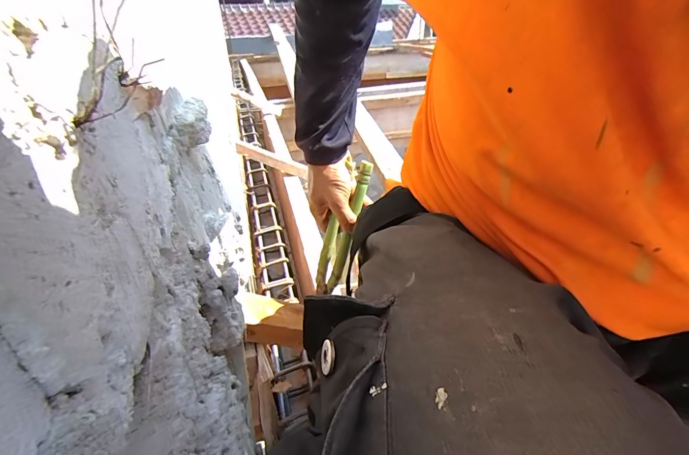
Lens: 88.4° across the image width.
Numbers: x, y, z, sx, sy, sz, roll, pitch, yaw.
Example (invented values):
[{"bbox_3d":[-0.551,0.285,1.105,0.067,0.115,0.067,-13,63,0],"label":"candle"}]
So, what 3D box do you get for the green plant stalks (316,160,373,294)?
[{"bbox_3d":[0.000,0.002,0.505,0.025,0.196,0.044,6,23,-40],"label":"green plant stalks"}]

